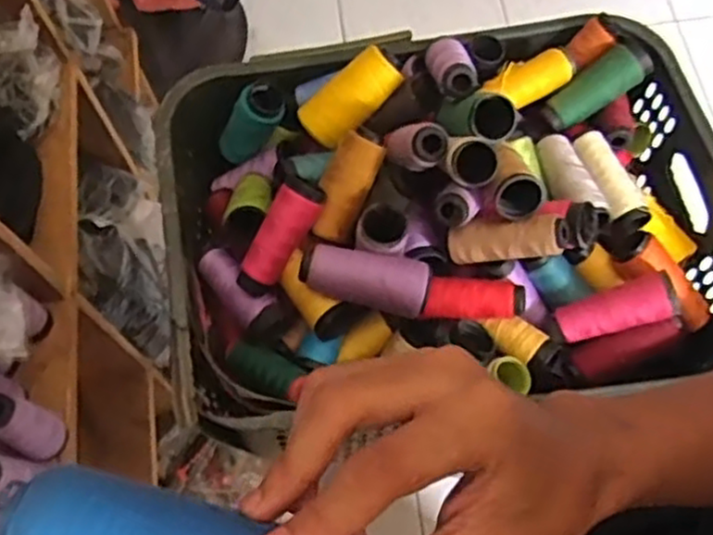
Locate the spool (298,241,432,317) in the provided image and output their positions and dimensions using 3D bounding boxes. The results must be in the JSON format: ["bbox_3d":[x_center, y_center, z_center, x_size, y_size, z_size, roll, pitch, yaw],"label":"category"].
[{"bbox_3d":[0.006,0.009,0.679,0.122,0.058,0.053,17,68,9],"label":"spool"}]

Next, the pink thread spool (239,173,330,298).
[{"bbox_3d":[-0.071,-0.027,0.691,0.046,0.036,0.118,37,107,17],"label":"pink thread spool"}]

